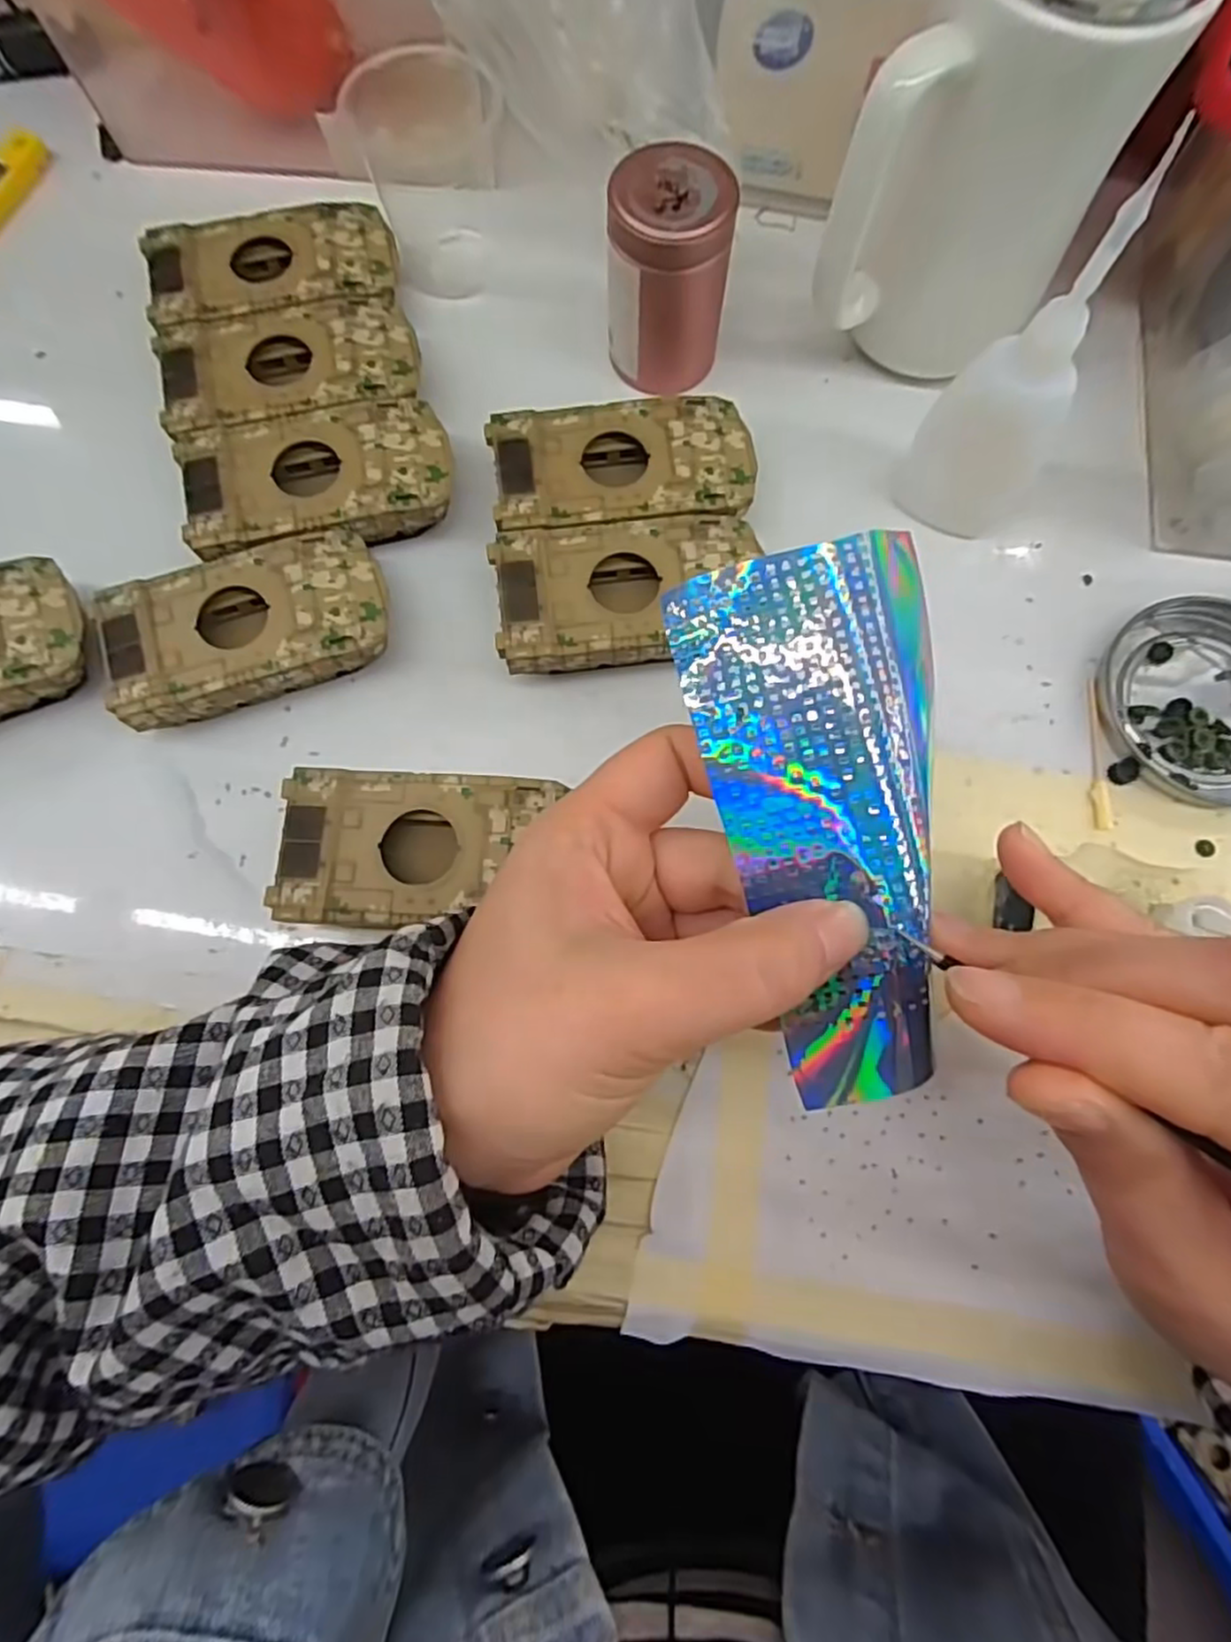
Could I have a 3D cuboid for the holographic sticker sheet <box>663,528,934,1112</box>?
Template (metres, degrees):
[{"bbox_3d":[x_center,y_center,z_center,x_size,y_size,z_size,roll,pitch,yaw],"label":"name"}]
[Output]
[{"bbox_3d":[0.053,0.000,0.169,0.063,0.026,0.124,-7,87,-2],"label":"holographic sticker sheet"}]

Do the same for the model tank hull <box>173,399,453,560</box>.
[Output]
[{"bbox_3d":[-0.110,-0.127,0.271,0.094,0.023,0.052,-13,76,-4],"label":"model tank hull"}]

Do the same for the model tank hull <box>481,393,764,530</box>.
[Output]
[{"bbox_3d":[0.003,-0.131,0.273,0.095,0.024,0.050,-6,76,-2],"label":"model tank hull"}]

